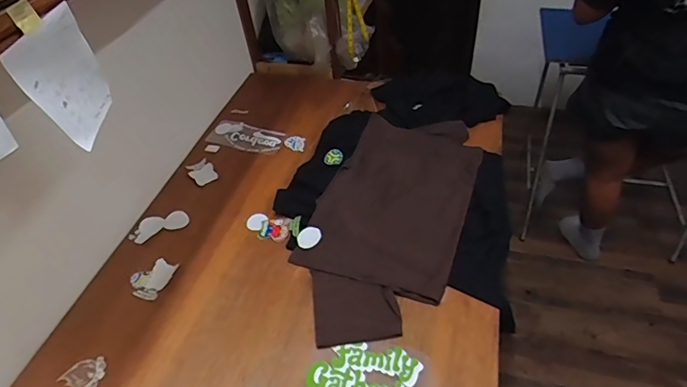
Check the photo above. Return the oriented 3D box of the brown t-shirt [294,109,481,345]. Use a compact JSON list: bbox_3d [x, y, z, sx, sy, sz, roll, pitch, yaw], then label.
[{"bbox_3d":[0.122,0.033,1.100,0.337,0.043,0.704,15,49,19],"label":"brown t-shirt"}]

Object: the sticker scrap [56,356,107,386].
[{"bbox_3d":[-0.510,0.352,0.873,0.091,0.004,0.063,-6,46,0],"label":"sticker scrap"}]

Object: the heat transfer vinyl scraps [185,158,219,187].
[{"bbox_3d":[-0.399,-0.061,1.271,0.066,0.007,0.098,-32,51,-24],"label":"heat transfer vinyl scraps"}]

